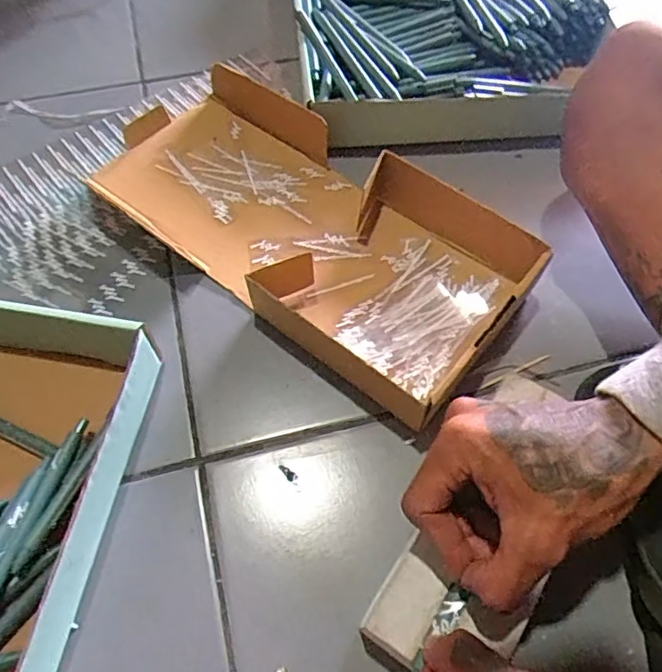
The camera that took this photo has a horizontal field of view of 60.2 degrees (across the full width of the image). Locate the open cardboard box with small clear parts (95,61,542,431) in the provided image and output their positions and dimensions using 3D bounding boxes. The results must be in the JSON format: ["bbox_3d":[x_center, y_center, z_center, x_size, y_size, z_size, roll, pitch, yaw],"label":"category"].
[{"bbox_3d":[-0.026,-0.101,0.468,0.371,0.043,0.189,33,66,16],"label":"open cardboard box with small clear parts"}]

